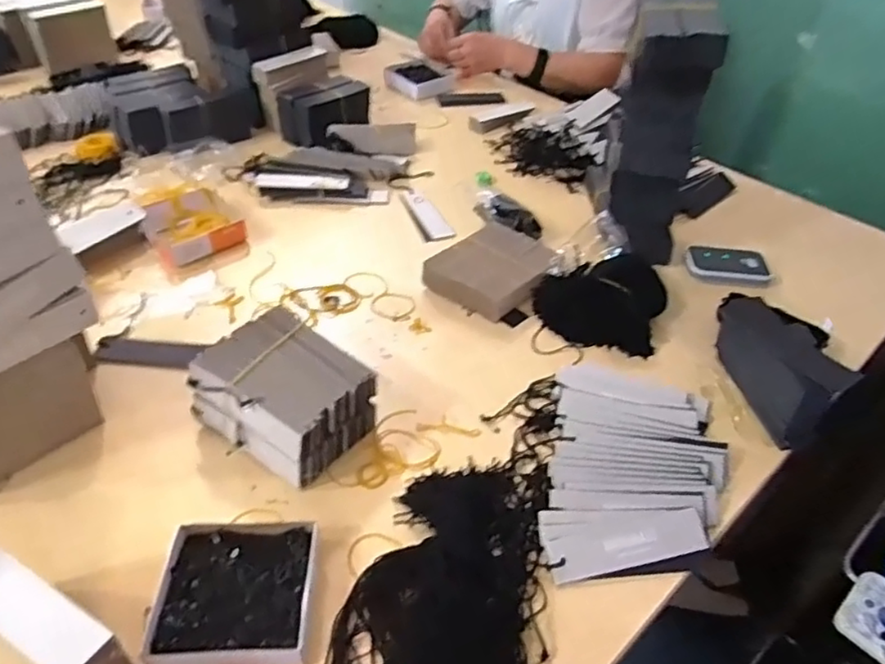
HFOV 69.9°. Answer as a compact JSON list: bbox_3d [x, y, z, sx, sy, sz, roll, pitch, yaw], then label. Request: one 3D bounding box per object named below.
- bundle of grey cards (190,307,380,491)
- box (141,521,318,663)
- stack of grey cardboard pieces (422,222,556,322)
[{"bbox_3d":[-0.139,0.058,0.558,0.129,0.076,0.110,31,49,27],"label":"bundle of grey cards"},{"bbox_3d":[-0.145,0.187,0.455,0.103,0.035,0.105,-1,42,-4],"label":"box"},{"bbox_3d":[0.061,-0.074,0.749,0.106,0.043,0.134,34,51,29],"label":"stack of grey cardboard pieces"}]

